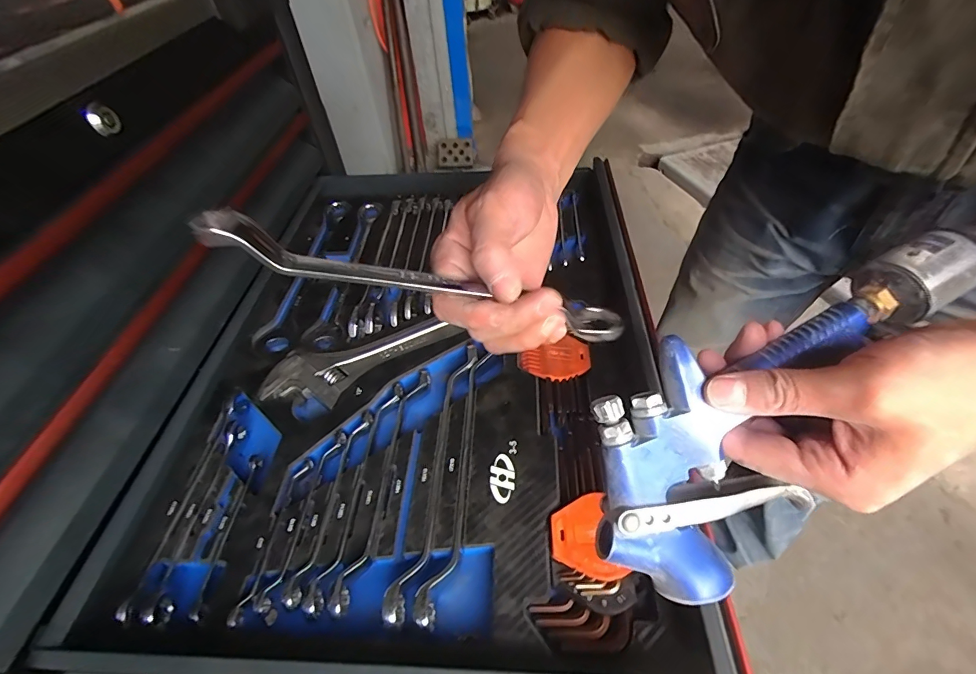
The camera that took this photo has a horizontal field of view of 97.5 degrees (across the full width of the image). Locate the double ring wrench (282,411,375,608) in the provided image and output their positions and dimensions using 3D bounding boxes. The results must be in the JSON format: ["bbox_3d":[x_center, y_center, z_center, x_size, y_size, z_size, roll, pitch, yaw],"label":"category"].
[{"bbox_3d":[-0.124,0.127,0.345,0.017,0.012,0.157,5,49,9],"label":"double ring wrench"}]

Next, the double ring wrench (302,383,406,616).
[{"bbox_3d":[-0.105,0.118,0.354,0.018,0.014,0.192,4,48,8],"label":"double ring wrench"}]

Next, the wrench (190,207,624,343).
[{"bbox_3d":[-0.031,-0.031,0.237,0.229,0.017,0.031,12,46,-15],"label":"wrench"}]

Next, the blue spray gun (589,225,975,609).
[{"bbox_3d":[0.148,0.018,0.212,0.245,0.050,0.084,-40,55,-5],"label":"blue spray gun"}]

